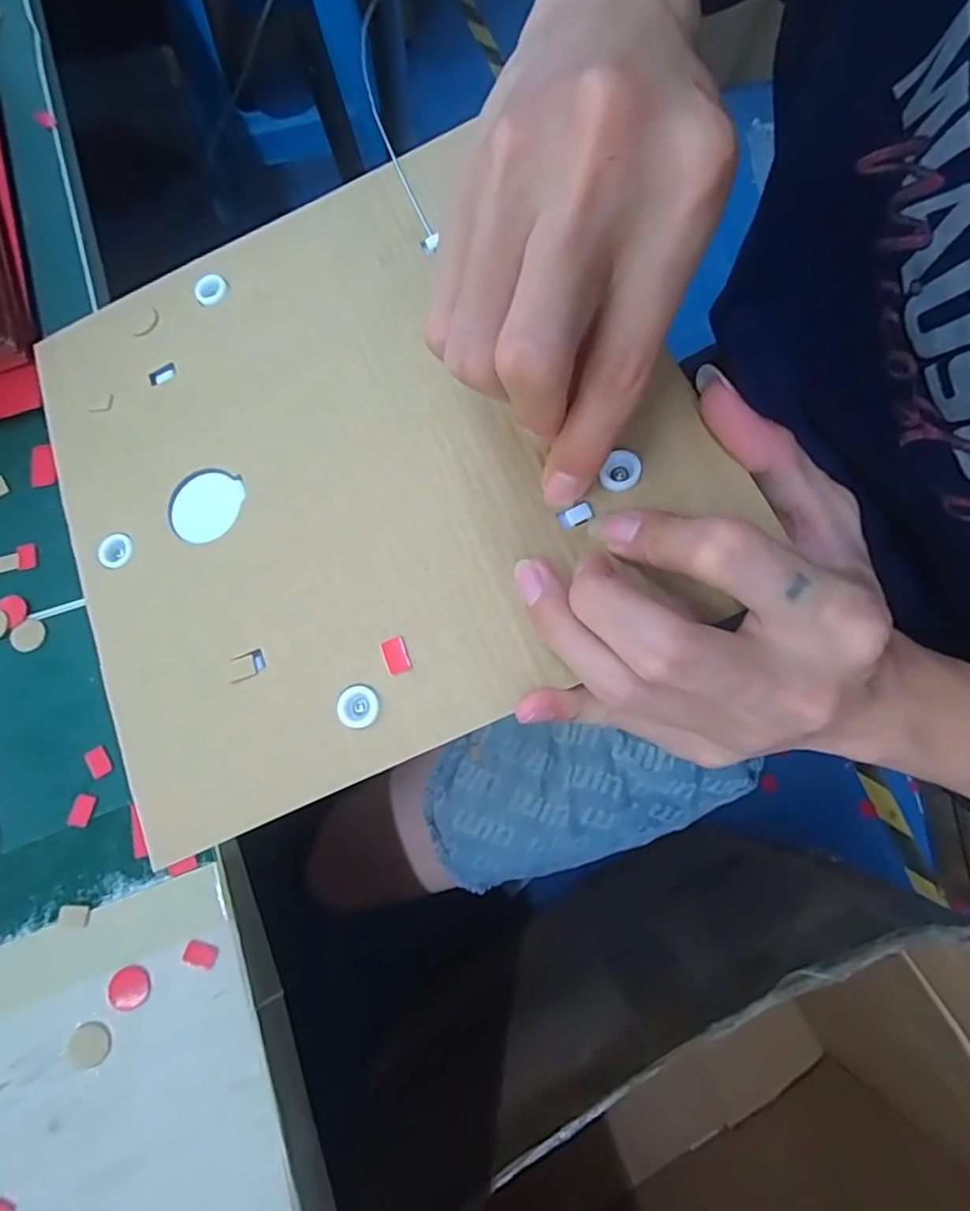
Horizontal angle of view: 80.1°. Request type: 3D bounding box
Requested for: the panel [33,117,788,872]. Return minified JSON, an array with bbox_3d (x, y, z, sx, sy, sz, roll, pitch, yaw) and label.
[{"bbox_3d":[-0.050,-0.058,0.204,0.210,0.005,0.214,-27,73,2],"label":"panel"}]

